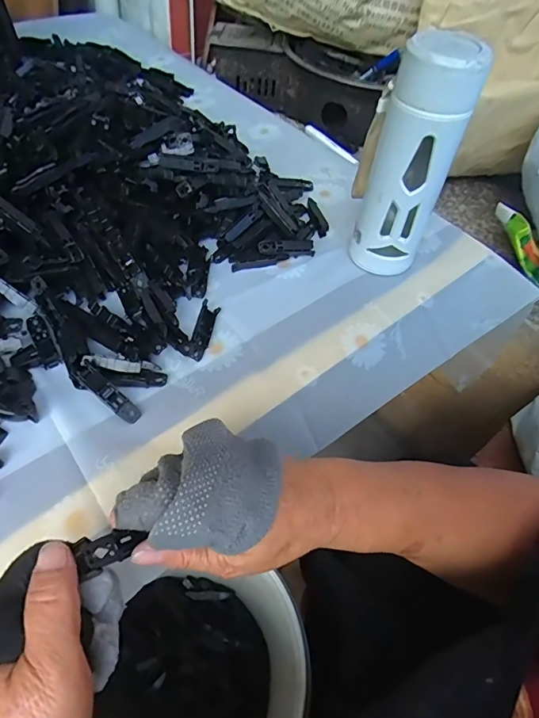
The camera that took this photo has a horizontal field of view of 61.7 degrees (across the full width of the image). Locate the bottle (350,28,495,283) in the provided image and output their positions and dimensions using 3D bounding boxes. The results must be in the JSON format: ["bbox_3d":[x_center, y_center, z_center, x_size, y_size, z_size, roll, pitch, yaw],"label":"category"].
[{"bbox_3d":[0.137,-0.186,0.437,0.075,0.211,0.081,23,56,10],"label":"bottle"}]

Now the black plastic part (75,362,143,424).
[{"bbox_3d":[-0.134,0.027,0.374,0.067,0.013,0.017,41,59,5],"label":"black plastic part"}]

